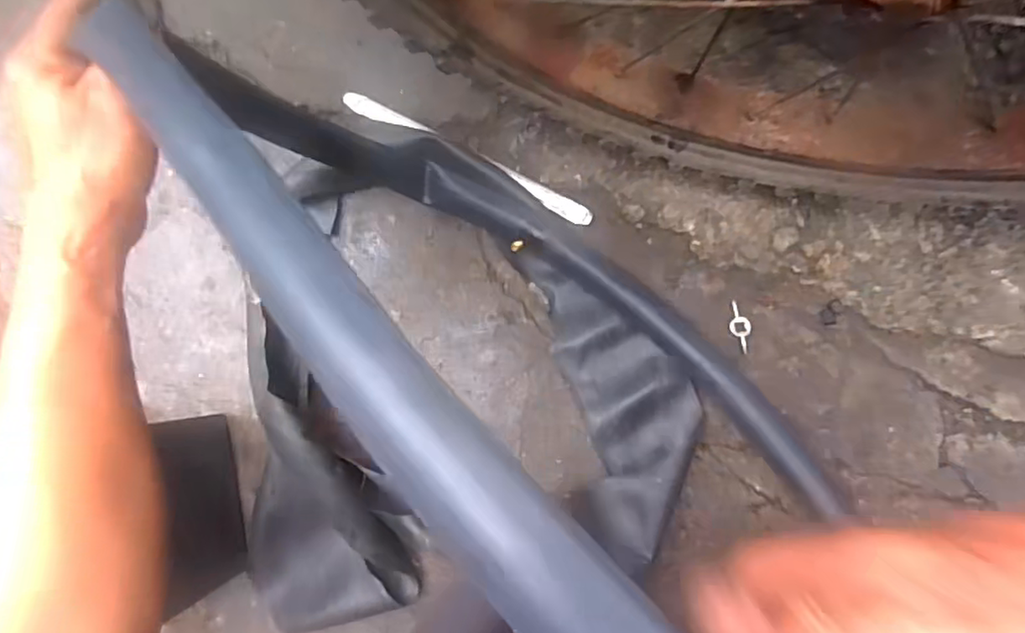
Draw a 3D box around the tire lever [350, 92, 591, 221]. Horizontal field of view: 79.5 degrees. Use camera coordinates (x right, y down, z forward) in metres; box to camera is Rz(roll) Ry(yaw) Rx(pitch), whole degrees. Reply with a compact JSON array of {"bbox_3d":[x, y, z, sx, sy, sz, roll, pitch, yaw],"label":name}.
[{"bbox_3d":[-0.046,-0.160,0.617,0.276,0.016,0.020,28,96,7],"label":"tire lever"}]

